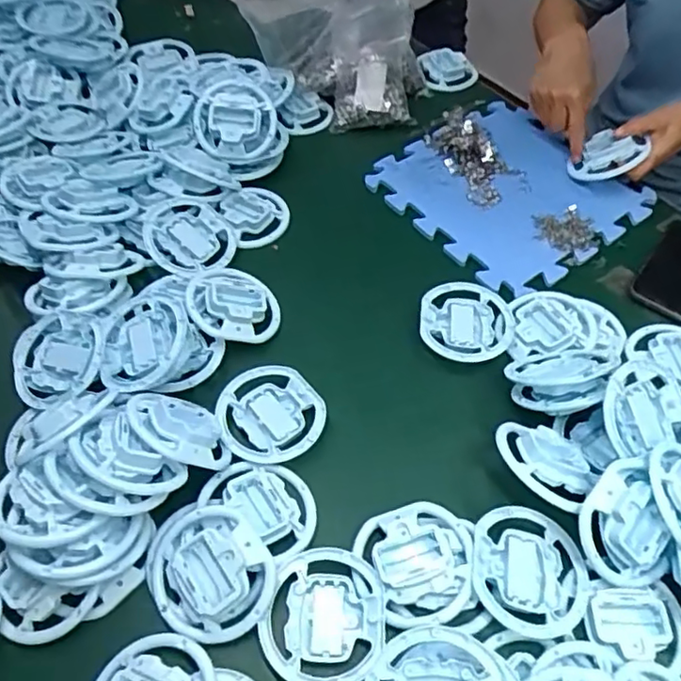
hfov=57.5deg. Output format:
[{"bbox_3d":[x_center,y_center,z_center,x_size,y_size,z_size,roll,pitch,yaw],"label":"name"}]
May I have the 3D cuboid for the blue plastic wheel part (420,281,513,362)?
[{"bbox_3d":[0.137,-0.020,0.687,0.096,0.019,0.108,5,55,4],"label":"blue plastic wheel part"}]

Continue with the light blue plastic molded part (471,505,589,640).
[{"bbox_3d":[0.159,0.192,0.524,0.096,0.020,0.105,15,56,11],"label":"light blue plastic molded part"}]

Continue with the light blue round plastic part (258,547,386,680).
[{"bbox_3d":[-0.014,0.220,0.498,0.097,0.016,0.104,0,55,0],"label":"light blue round plastic part"}]

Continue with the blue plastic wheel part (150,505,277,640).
[{"bbox_3d":[-0.105,0.188,0.506,0.094,0.035,0.099,0,55,0],"label":"blue plastic wheel part"}]

